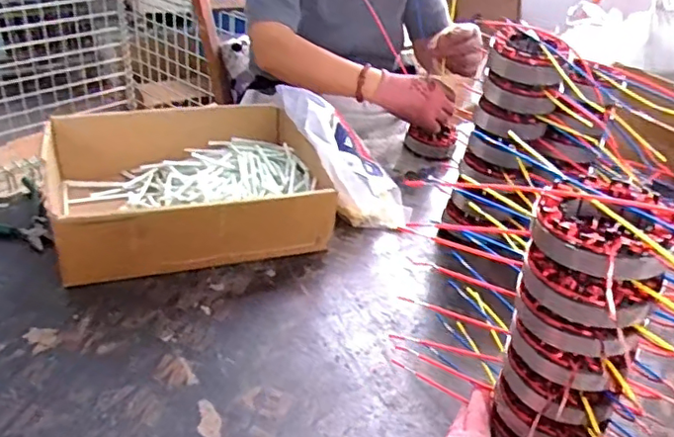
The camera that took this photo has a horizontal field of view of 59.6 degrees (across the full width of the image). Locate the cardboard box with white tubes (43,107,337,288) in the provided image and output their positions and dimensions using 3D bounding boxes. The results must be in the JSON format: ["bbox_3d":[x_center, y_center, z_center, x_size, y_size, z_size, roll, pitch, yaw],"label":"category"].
[{"bbox_3d":[-0.187,-0.035,0.767,0.329,0.094,0.247,-9,35,-21],"label":"cardboard box with white tubes"}]

